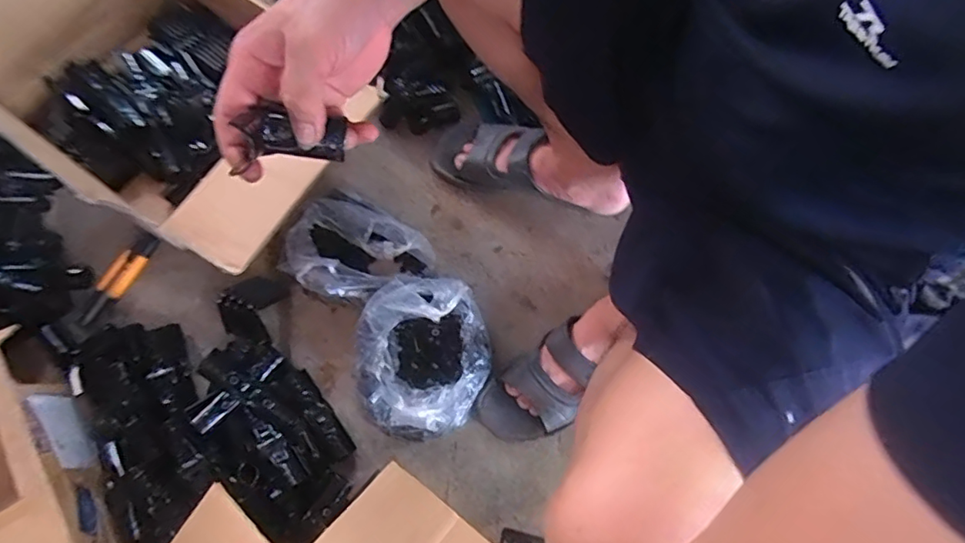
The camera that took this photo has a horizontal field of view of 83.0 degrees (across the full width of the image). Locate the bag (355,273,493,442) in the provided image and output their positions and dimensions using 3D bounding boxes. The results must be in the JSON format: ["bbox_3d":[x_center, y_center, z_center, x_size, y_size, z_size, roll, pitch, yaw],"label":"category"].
[{"bbox_3d":[-0.080,0.105,0.681,0.173,0.106,0.190,25,74,8],"label":"bag"}]

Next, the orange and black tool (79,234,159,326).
[{"bbox_3d":[-0.512,0.010,0.764,0.034,0.021,0.145,31,75,9],"label":"orange and black tool"}]

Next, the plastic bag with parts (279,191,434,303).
[{"bbox_3d":[-0.173,-0.027,0.743,0.181,0.063,0.148,31,75,9],"label":"plastic bag with parts"}]

